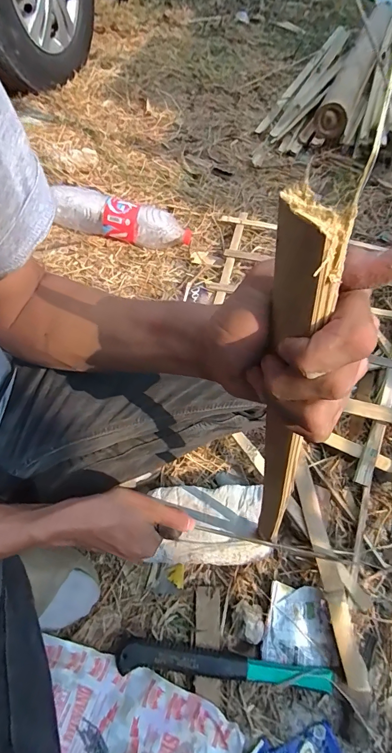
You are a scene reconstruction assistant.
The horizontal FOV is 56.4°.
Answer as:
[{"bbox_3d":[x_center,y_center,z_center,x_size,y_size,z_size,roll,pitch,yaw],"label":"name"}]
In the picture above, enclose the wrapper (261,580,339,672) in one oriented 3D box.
[{"bbox_3d":[0.149,0.353,0.519,0.099,0.016,0.094,7,62,4],"label":"wrapper"}]

